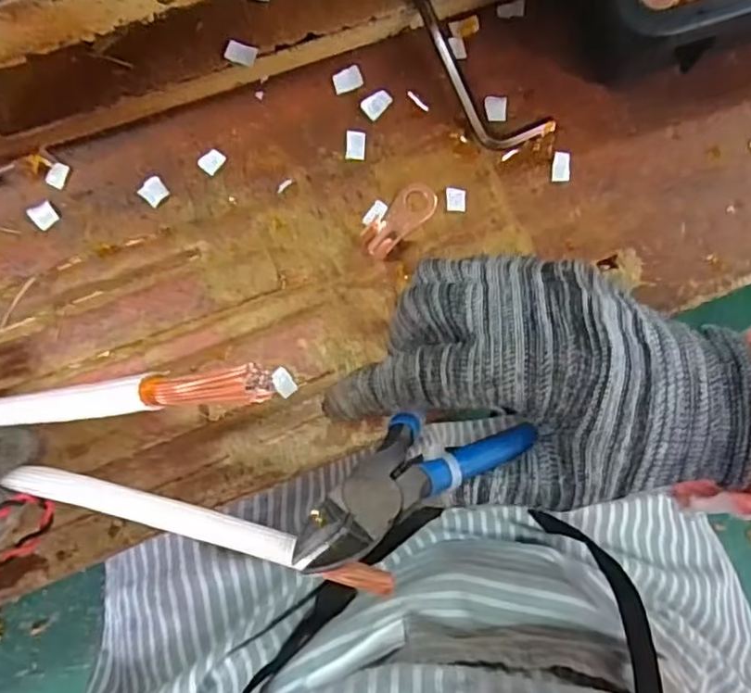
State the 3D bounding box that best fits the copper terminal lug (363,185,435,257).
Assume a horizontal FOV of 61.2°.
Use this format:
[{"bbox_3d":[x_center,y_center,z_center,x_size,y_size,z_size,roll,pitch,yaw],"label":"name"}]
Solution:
[{"bbox_3d":[0.012,-0.059,0.296,0.016,0.004,0.041,43,83,4],"label":"copper terminal lug"}]

